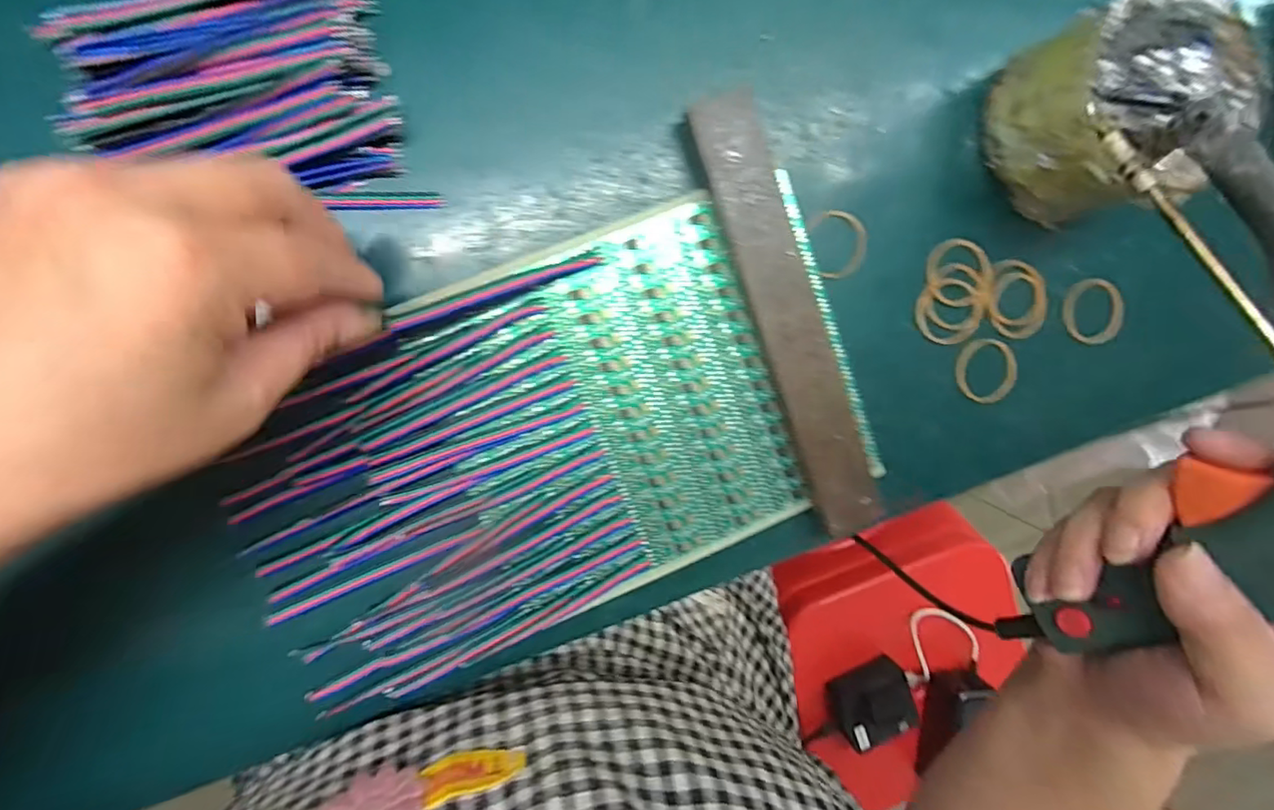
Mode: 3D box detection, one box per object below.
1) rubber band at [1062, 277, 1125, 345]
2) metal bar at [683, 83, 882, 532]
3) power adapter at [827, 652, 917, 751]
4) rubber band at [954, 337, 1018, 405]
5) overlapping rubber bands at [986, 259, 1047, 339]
[{"bbox_3d":[0.243,-0.050,0.300,0.031,0.006,0.035,-7,98,-11],"label":"rubber band"},{"bbox_3d":[0.070,-0.037,0.266,0.029,0.019,0.204,-22,101,-9],"label":"metal bar"},{"bbox_3d":[0.252,0.320,0.595,0.081,0.027,0.080,-23,87,3],"label":"power adapter"},{"bbox_3d":[0.184,-0.017,0.295,0.034,0.004,0.034,-1,97,-12],"label":"rubber band"},{"bbox_3d":[0.198,-0.055,0.291,0.037,0.004,0.039,3,96,-12],"label":"overlapping rubber bands"}]

